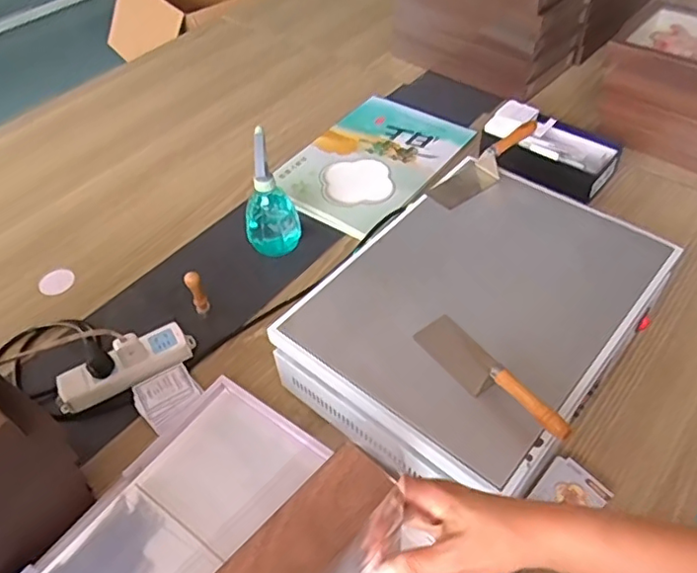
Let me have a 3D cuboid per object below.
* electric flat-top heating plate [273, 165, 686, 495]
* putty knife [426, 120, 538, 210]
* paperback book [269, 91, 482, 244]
[{"bbox_3d":[0.162,0.036,0.742,0.315,0.113,0.410,31,57,27],"label":"electric flat-top heating plate"},{"bbox_3d":[0.197,-0.176,0.858,0.190,0.037,0.061,-40,55,-6],"label":"putty knife"},{"bbox_3d":[0.041,-0.235,1.090,0.241,0.017,0.345,32,60,25],"label":"paperback book"}]

